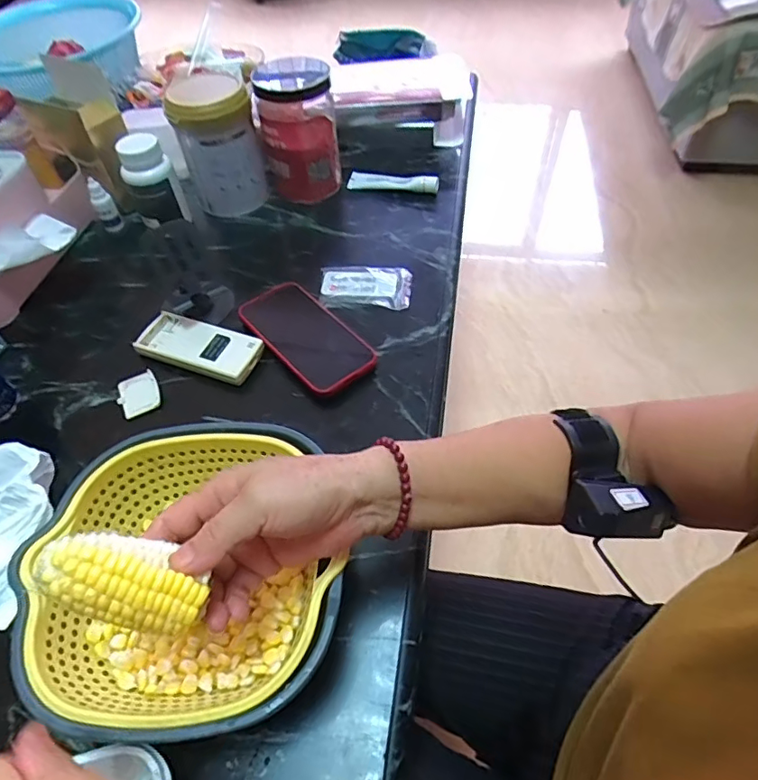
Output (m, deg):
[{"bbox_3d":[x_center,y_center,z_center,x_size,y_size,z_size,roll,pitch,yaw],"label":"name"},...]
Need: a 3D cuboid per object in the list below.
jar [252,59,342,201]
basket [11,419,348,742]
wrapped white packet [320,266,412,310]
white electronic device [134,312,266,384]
[{"bbox_3d":[-0.105,-0.337,0.684,0.097,0.155,0.096,-1,53,2],"label":"jar"},{"bbox_3d":[-0.125,0.132,0.367,0.190,0.090,0.201,-1,53,2],"label":"basket"},{"bbox_3d":[-0.015,-0.119,0.604,0.103,0.010,0.069,4,53,6],"label":"wrapped white packet"},{"bbox_3d":[-0.189,-0.045,0.552,0.133,0.022,0.056,17,55,15],"label":"white electronic device"}]

